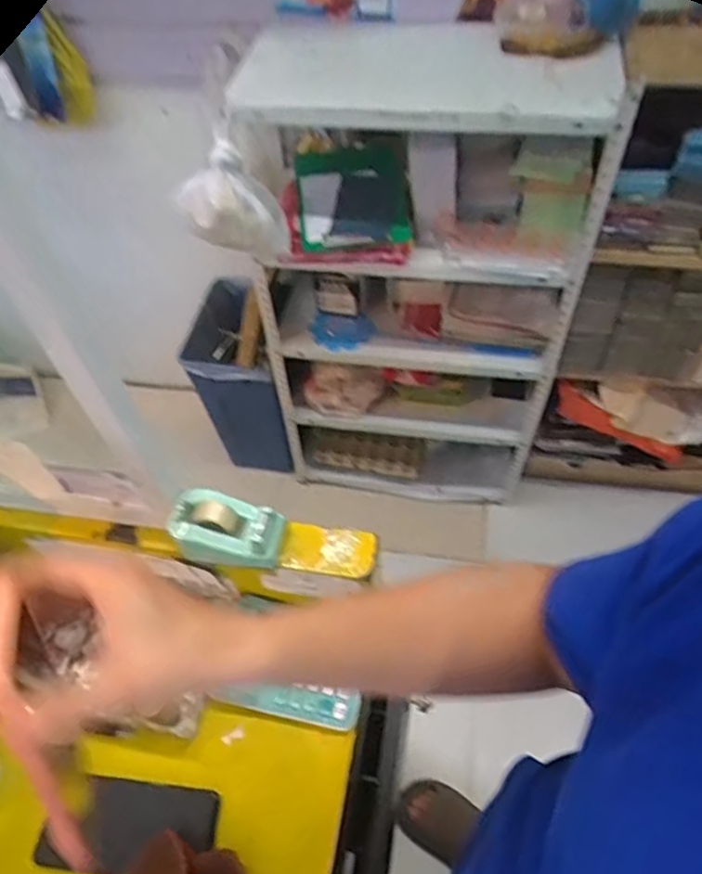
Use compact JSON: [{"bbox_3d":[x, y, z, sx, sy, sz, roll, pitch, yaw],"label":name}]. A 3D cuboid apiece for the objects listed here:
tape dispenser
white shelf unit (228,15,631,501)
[{"bbox_3d":[-0.116,0.087,0.587,0.104,0.047,0.057,9,55,10],"label":"tape dispenser"},{"bbox_3d":[0.144,-0.210,1.344,0.572,1.092,0.273,12,55,12],"label":"white shelf unit"}]

